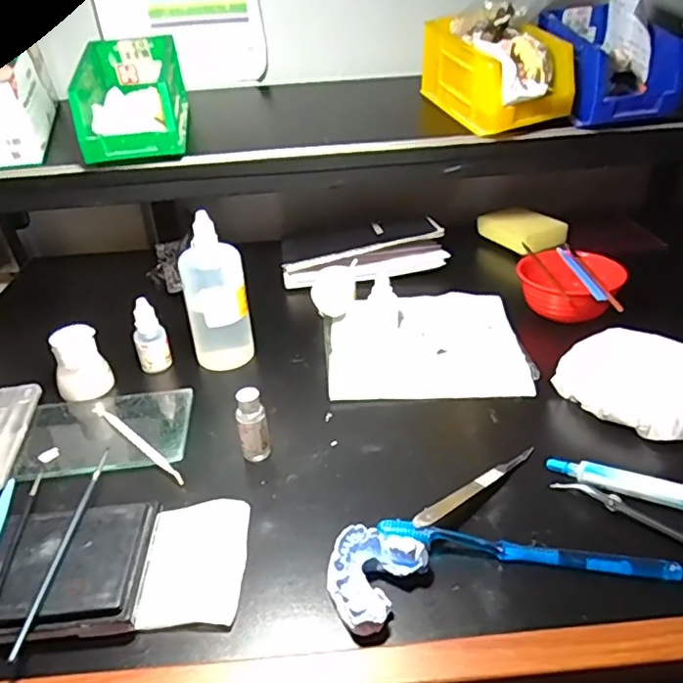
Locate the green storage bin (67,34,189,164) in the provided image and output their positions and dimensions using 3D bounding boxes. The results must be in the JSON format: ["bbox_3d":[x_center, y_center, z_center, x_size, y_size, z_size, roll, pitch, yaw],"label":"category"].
[{"bbox_3d":[-0.235,-0.273,0.658,0.103,0.104,0.155,-6,31,-5],"label":"green storage bin"}]

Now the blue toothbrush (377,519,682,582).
[{"bbox_3d":[0.119,0.140,0.387,0.187,0.019,0.013,4,32,12],"label":"blue toothbrush"}]

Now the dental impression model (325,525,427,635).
[{"bbox_3d":[0.017,0.147,0.366,0.048,0.030,0.064,20,38,33],"label":"dental impression model"}]

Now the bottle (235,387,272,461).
[{"bbox_3d":[-0.071,0.068,0.475,0.024,0.063,0.019,-7,32,-7],"label":"bottle"}]

